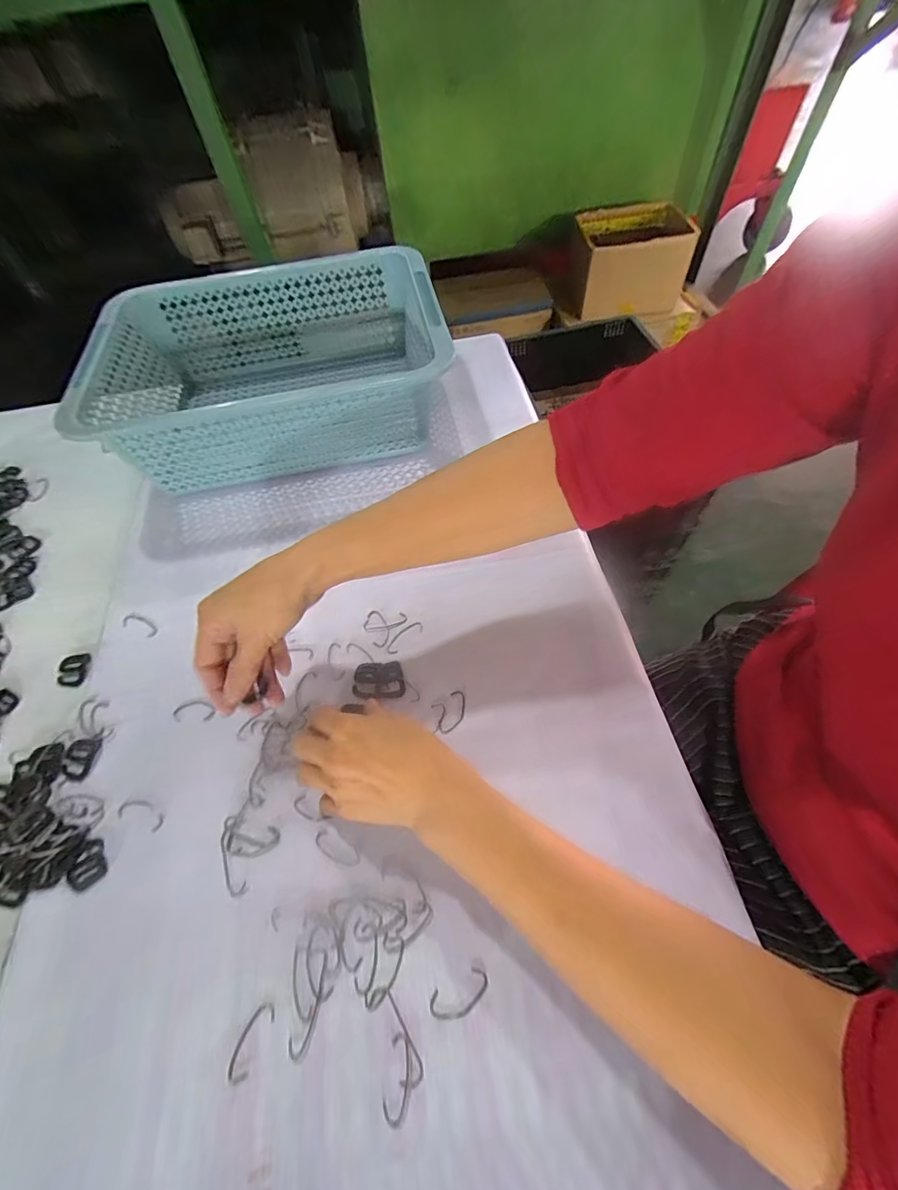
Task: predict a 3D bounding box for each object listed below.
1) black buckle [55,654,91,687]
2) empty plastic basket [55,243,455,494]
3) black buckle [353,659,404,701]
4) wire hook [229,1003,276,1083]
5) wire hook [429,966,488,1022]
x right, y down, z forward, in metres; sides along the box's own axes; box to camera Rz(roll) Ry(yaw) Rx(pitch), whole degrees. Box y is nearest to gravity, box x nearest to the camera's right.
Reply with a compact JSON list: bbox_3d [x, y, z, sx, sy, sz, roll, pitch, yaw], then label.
[{"bbox_3d":[-0.347,0.069,0.409,0.025,0.004,0.033,-12,58,-4],"label":"black buckle"},{"bbox_3d":[-0.203,-0.271,0.544,0.393,0.118,0.293,-18,59,-7],"label":"empty plastic basket"},{"bbox_3d":[-0.061,0.074,0.386,0.044,0.005,0.034,-3,58,2],"label":"black buckle"},{"bbox_3d":[-0.121,0.274,0.272,0.015,0.004,0.039,20,62,15],"label":"wire hook"},{"bbox_3d":[0.007,0.247,0.274,0.039,0.004,0.018,-22,60,-10],"label":"wire hook"}]

